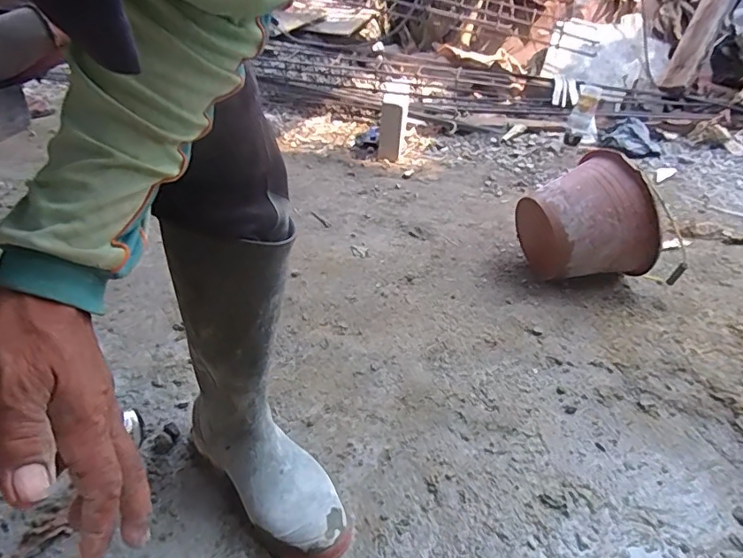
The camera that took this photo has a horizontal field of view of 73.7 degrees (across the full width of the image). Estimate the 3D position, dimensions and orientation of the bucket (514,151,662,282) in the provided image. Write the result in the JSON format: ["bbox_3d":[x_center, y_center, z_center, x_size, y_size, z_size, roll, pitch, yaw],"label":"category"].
[{"bbox_3d":[0.461,-0.118,1.092,0.221,0.271,0.221,-19,-7,-3],"label":"bucket"}]

